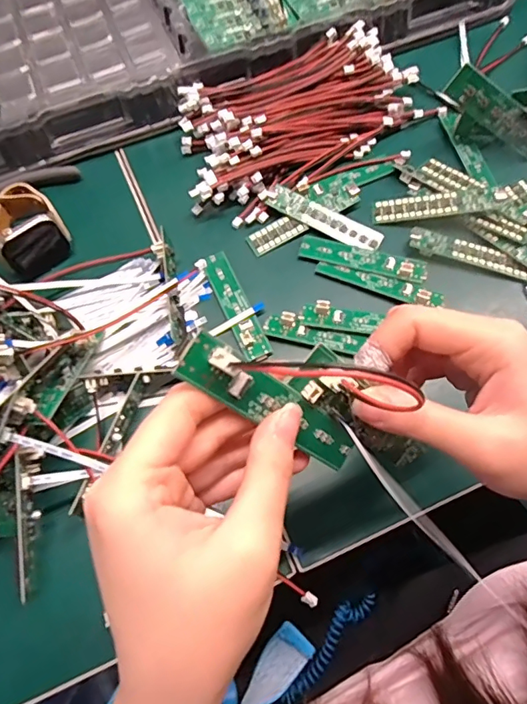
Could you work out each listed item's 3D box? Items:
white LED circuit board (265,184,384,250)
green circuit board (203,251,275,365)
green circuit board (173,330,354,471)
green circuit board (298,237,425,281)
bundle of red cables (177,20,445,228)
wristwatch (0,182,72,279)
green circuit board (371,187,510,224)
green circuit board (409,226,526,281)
[{"bbox_3d":[0.043,-0.094,0.339,0.082,0.005,0.020,24,70,14],"label":"white LED circuit board"},{"bbox_3d":[-0.019,-0.032,0.320,0.018,0.008,0.084,-23,67,-6],"label":"green circuit board"},{"bbox_3d":[0.006,0.020,0.178,0.081,0.008,0.017,35,69,-30],"label":"green circuit board"},{"bbox_3d":[0.067,-0.064,0.329,0.083,0.009,0.020,15,69,10],"label":"green circuit board"},{"bbox_3d":[0.025,-0.181,0.369,0.196,0.032,0.114,-29,68,-8],"label":"bundle of red cables"},{"bbox_3d":[-0.169,-0.090,0.338,0.049,0.033,0.063,-39,70,-12],"label":"wristwatch"},{"bbox_3d":[0.118,-0.101,0.333,0.085,0.006,0.019,-3,69,18],"label":"green circuit board"},{"bbox_3d":[0.137,-0.065,0.324,0.079,0.004,0.018,20,70,12],"label":"green circuit board"}]

